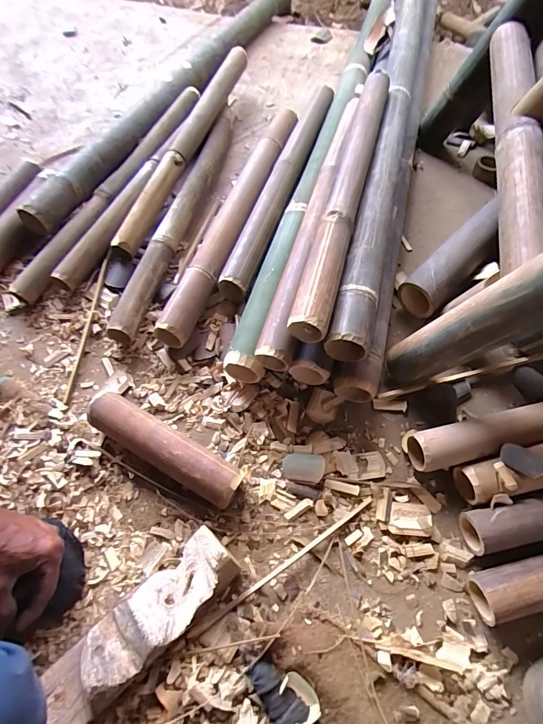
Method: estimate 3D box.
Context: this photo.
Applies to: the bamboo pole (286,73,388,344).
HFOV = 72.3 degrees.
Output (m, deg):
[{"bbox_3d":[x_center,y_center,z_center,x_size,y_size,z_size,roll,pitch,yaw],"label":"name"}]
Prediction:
[{"bbox_3d":[0.134,-0.306,0.641,0.066,0.057,0.617,15,64,9],"label":"bamboo pole"}]

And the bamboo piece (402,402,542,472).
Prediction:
[{"bbox_3d":[0.325,0.106,0.544,0.248,0.050,0.056,-12,63,-5],"label":"bamboo piece"}]

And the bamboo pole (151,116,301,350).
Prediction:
[{"bbox_3d":[-0.070,-0.296,0.744,0.063,0.059,0.626,16,65,10],"label":"bamboo pole"}]

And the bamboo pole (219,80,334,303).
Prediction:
[{"bbox_3d":[0.029,-0.387,0.779,0.065,0.047,0.624,17,65,10],"label":"bamboo pole"}]

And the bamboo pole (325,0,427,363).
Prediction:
[{"bbox_3d":[0.271,-0.579,0.810,0.065,0.064,1.312,12,64,8],"label":"bamboo pole"}]

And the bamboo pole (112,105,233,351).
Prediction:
[{"bbox_3d":[-0.176,-0.339,0.771,0.059,0.058,0.618,13,64,8],"label":"bamboo pole"}]

